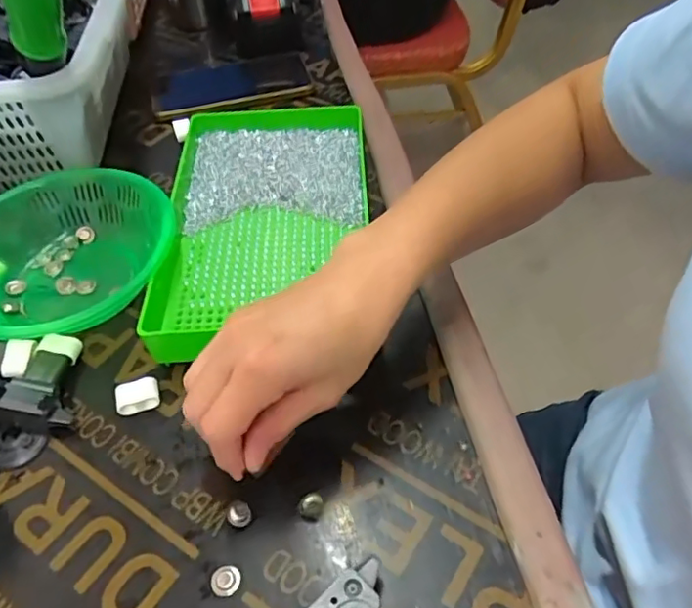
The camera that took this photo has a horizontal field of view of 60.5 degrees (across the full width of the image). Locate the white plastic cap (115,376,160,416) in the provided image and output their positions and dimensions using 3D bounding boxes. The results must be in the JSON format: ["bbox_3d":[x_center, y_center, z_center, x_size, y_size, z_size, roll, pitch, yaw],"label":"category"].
[{"bbox_3d":[-0.129,0.058,0.369,0.026,0.015,0.015,-16,49,-9],"label":"white plastic cap"}]

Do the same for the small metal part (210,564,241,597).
[{"bbox_3d":[-0.061,0.141,0.303,0.015,0.004,0.015,-2,48,3],"label":"small metal part"}]

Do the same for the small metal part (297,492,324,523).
[{"bbox_3d":[-0.019,0.112,0.326,0.013,0.004,0.015,-9,48,-3],"label":"small metal part"}]

